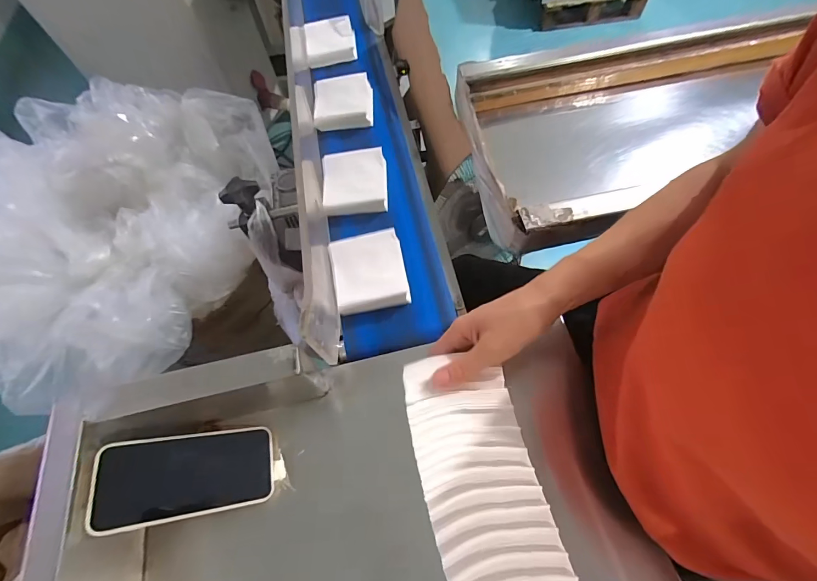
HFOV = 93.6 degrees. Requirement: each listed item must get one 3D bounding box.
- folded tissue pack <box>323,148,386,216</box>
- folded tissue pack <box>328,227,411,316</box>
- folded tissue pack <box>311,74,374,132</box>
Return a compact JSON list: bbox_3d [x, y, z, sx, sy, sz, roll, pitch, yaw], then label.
[{"bbox_3d":[-0.078,-0.158,0.561,0.091,0.037,0.092,-5,63,1],"label":"folded tissue pack"},{"bbox_3d":[-0.050,-0.023,0.494,0.090,0.037,0.096,-11,63,-2],"label":"folded tissue pack"},{"bbox_3d":[-0.108,-0.315,0.643,0.094,0.036,0.099,-5,63,1],"label":"folded tissue pack"}]

